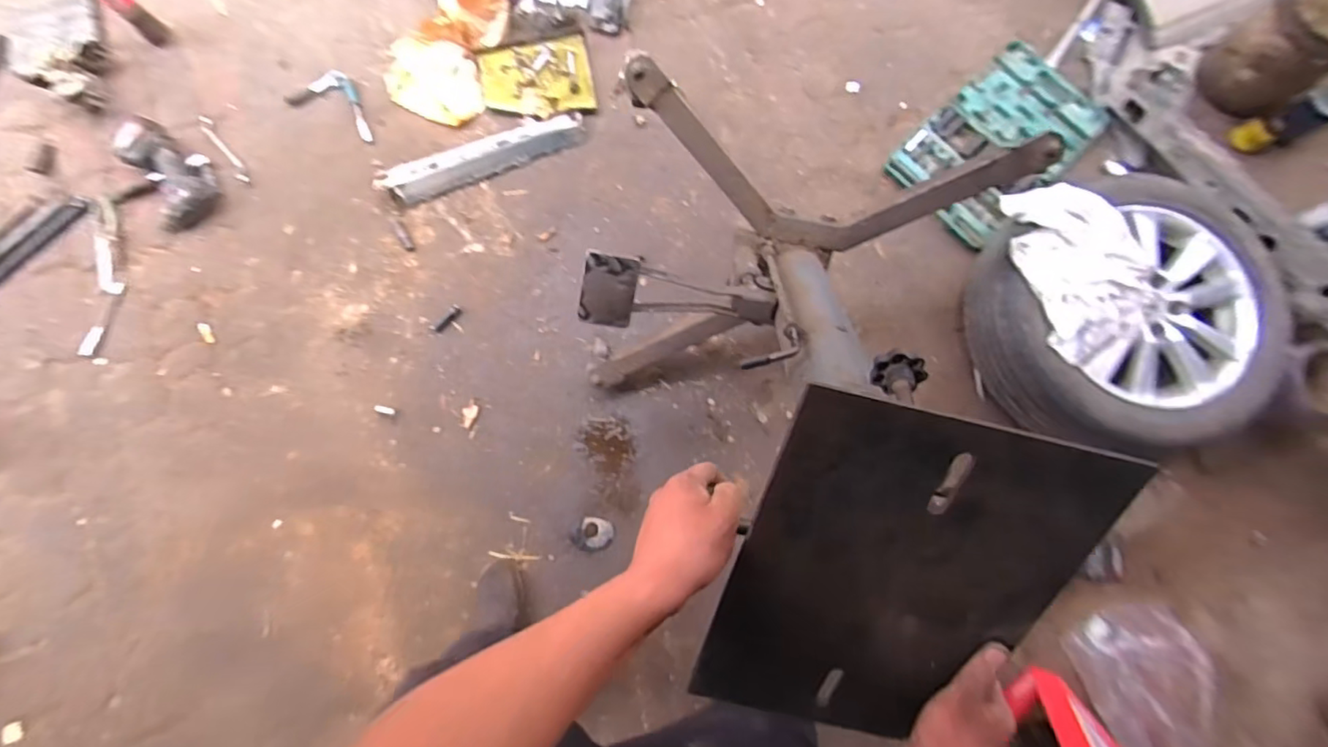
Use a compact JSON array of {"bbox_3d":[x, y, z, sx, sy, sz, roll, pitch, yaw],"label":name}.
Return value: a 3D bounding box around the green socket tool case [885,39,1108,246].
[{"bbox_3d":[0.741,-0.518,1.272,0.432,0.090,0.277,-44,85,-8],"label":"green socket tool case"}]

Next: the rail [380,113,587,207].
[{"bbox_3d":[-0.420,-0.507,1.332,0.482,0.042,0.105,-23,82,-6],"label":"rail"}]

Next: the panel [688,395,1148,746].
[{"bbox_3d":[0.171,0.168,0.447,0.233,0.013,0.319,16,114,5],"label":"panel"}]

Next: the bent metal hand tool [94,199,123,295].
[{"bbox_3d":[-1.316,-0.299,1.368,0.059,0.018,0.226,-8,84,-1],"label":"bent metal hand tool"}]

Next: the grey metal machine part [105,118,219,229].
[{"bbox_3d":[-1.171,-0.453,1.337,0.239,0.086,0.200,34,81,3],"label":"grey metal machine part"}]

